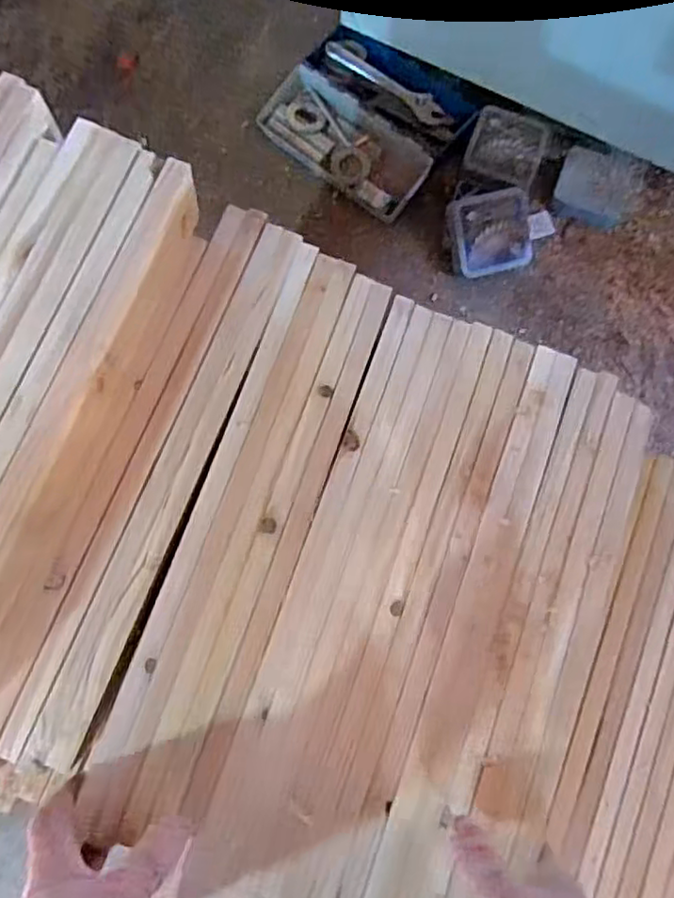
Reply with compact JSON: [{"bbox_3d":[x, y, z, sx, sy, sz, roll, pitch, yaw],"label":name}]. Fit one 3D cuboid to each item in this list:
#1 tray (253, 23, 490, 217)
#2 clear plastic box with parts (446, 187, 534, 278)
[{"bbox_3d":[0.064,-0.720,1.354,0.377,0.059,0.342,38,79,7],"label":"tray"},{"bbox_3d":[0.316,-0.445,1.298,0.167,0.059,0.161,-11,105,-8],"label":"clear plastic box with parts"}]

